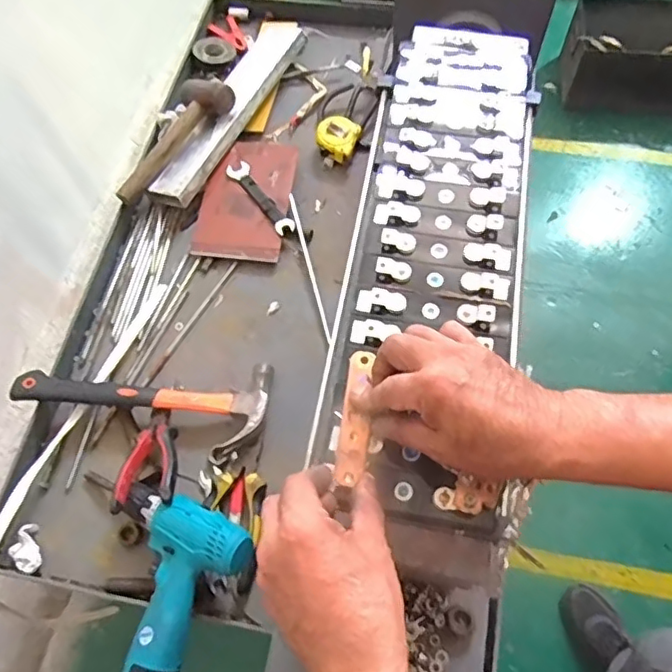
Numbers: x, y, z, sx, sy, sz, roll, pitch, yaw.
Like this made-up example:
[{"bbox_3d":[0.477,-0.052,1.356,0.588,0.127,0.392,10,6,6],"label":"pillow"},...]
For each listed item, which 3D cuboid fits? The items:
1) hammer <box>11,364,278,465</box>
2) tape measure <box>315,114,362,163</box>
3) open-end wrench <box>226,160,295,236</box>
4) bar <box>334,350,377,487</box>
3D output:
[{"bbox_3d":[-0.249,0.098,0.748,0.327,0.046,0.116,-1,64,3],"label":"hammer"},{"bbox_3d":[0.001,-0.319,0.943,0.067,0.033,0.065,28,79,5],"label":"tape measure"},{"bbox_3d":[-0.116,-0.214,0.897,0.031,0.014,0.153,-33,67,-12],"label":"open-end wrench"},{"bbox_3d":[0.015,0.061,0.447,0.021,0.007,0.105,6,67,5],"label":"bar"}]

